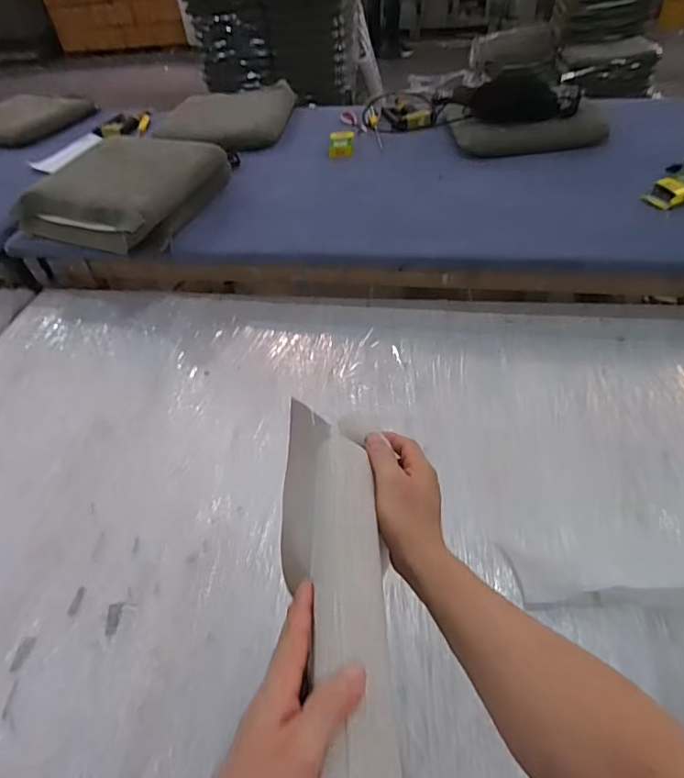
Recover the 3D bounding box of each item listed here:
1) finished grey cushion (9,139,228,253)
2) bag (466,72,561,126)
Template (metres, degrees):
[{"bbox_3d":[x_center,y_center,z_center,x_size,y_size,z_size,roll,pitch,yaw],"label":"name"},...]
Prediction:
[{"bbox_3d":[-0.593,-0.578,1.472,0.433,0.130,0.442,18,51,22],"label":"finished grey cushion"},{"bbox_3d":[0.507,-0.856,1.572,0.258,0.110,0.083,8,48,14],"label":"bag"}]

